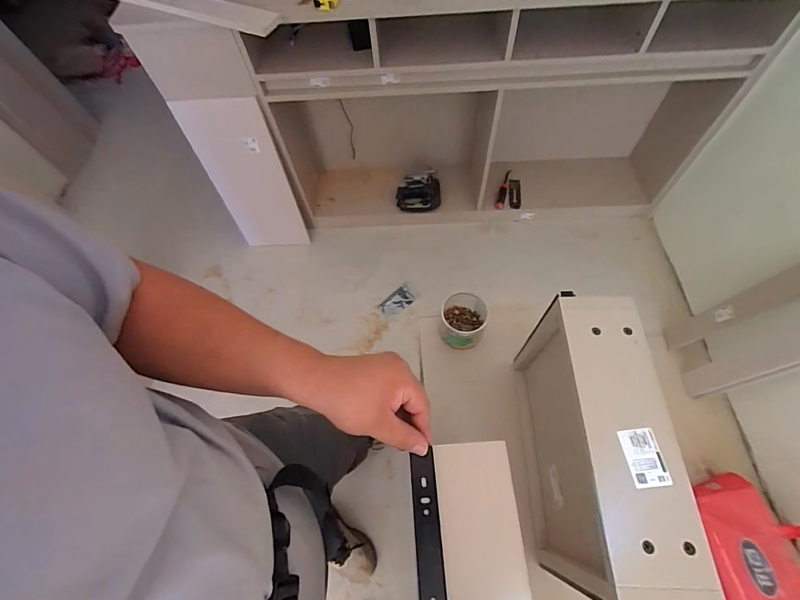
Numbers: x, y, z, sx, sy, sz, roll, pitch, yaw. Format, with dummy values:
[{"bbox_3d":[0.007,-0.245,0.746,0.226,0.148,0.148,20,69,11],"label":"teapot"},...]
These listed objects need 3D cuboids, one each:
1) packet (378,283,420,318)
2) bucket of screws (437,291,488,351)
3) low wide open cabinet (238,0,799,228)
[{"bbox_3d":[-0.002,0.001,1.543,0.176,0.019,0.085,-35,66,-14],"label":"packet"},{"bbox_3d":[0.132,0.043,0.779,0.088,0.086,0.101,15,64,11],"label":"bucket of screws"},{"bbox_3d":[0.397,-0.706,1.441,1.652,0.993,0.359,-6,62,1],"label":"low wide open cabinet"}]

